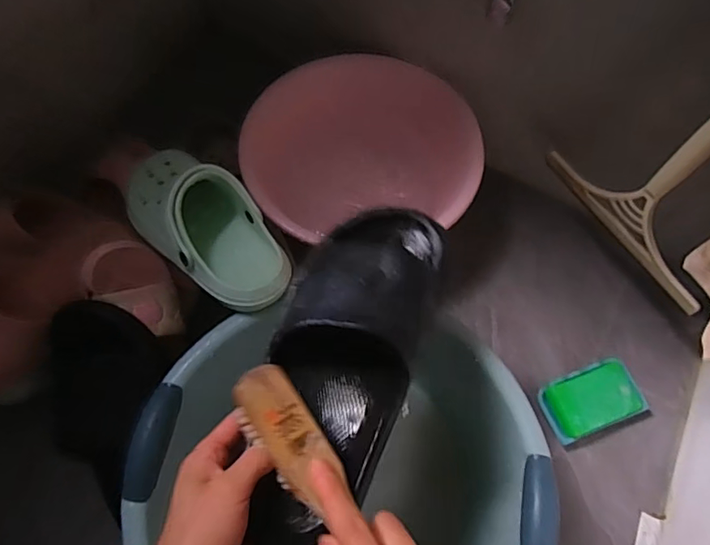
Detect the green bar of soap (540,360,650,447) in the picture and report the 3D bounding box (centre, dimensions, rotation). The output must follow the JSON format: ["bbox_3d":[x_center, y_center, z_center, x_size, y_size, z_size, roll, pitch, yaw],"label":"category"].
[{"bbox_3d":[0.290,0.158,0.645,0.120,0.030,0.072,-19,69,-9],"label":"green bar of soap"}]

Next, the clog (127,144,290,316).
[{"bbox_3d":[-0.166,-0.052,0.560,0.231,0.092,0.103,42,73,15],"label":"clog"}]

